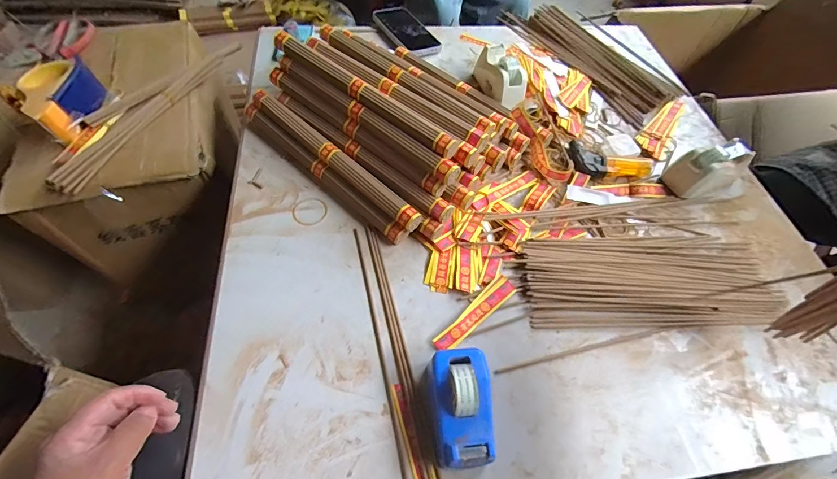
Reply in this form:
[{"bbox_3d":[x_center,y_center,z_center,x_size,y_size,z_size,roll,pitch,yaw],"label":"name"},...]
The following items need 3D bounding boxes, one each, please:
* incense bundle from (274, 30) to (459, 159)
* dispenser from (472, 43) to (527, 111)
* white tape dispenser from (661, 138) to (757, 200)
[{"bbox_3d":[-0.075,-0.201,0.499,0.311,0.031,0.041,37,63,17],"label":"incense bundle"},{"bbox_3d":[0.138,-0.277,0.632,0.053,0.055,0.122,-16,61,-14],"label":"dispenser"},{"bbox_3d":[0.433,-0.105,0.551,0.117,0.060,0.057,-14,61,-13],"label":"white tape dispenser"}]

